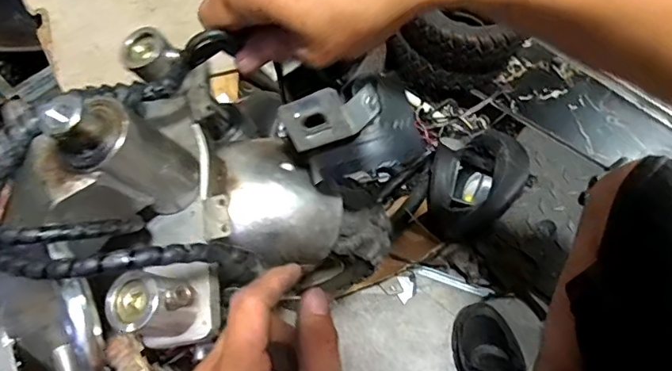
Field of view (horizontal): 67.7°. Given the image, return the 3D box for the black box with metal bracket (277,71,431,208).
[{"bbox_3d":[0.021,-0.038,0.349,0.084,0.070,0.073,-35,63,-17],"label":"black box with metal bracket"}]

